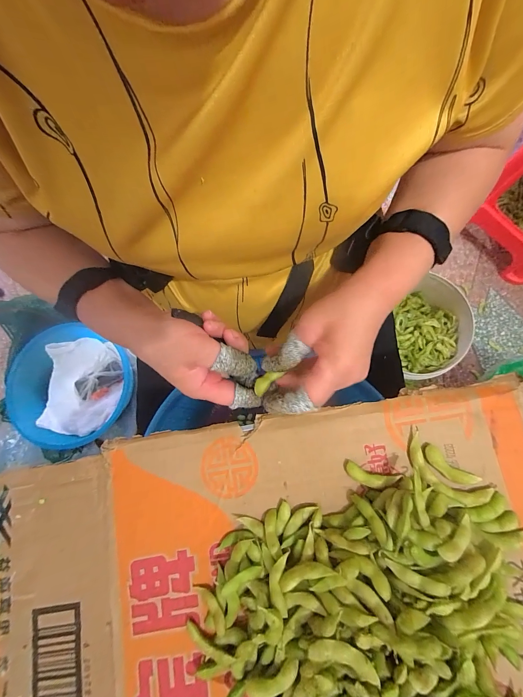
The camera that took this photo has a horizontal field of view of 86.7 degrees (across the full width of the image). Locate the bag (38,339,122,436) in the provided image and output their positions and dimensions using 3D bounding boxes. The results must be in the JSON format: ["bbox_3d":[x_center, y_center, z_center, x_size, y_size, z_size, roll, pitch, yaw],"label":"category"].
[{"bbox_3d":[-0.635,0.130,0.989,0.293,0.070,0.336,-5,78,3],"label":"bag"}]

